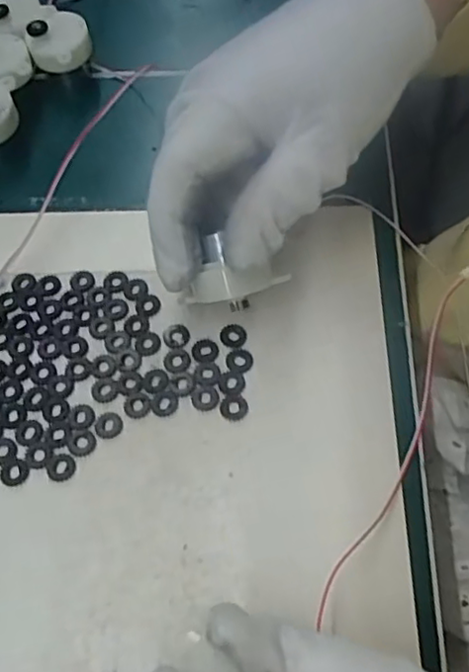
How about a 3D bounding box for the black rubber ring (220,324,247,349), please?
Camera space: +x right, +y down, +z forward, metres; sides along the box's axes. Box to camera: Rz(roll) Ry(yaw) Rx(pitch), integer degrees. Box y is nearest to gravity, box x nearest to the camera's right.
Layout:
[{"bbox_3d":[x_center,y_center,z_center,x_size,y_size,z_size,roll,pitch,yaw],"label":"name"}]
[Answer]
[{"bbox_3d":[-0.001,0.000,0.258,0.011,0.004,0.011,-1,61,3],"label":"black rubber ring"}]

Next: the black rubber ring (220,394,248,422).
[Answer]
[{"bbox_3d":[0.000,0.027,0.244,0.011,0.004,0.010,-1,61,3],"label":"black rubber ring"}]

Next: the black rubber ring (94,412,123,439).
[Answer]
[{"bbox_3d":[-0.049,0.034,0.244,0.010,0.004,0.011,-1,61,3],"label":"black rubber ring"}]

